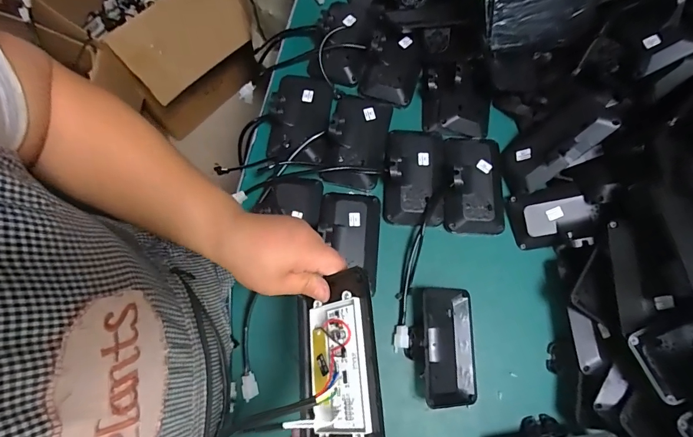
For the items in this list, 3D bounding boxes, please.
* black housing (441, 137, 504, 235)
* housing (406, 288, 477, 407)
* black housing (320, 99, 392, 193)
[{"bbox_3d":[0.202,-0.058,0.593,0.095,0.043,0.162,5,74,0],"label":"black housing"},{"bbox_3d":[0.138,0.179,0.537,0.096,0.040,0.155,2,74,-1],"label":"housing"},{"bbox_3d":[0.018,-0.129,0.600,0.094,0.031,0.154,9,74,2],"label":"black housing"}]

